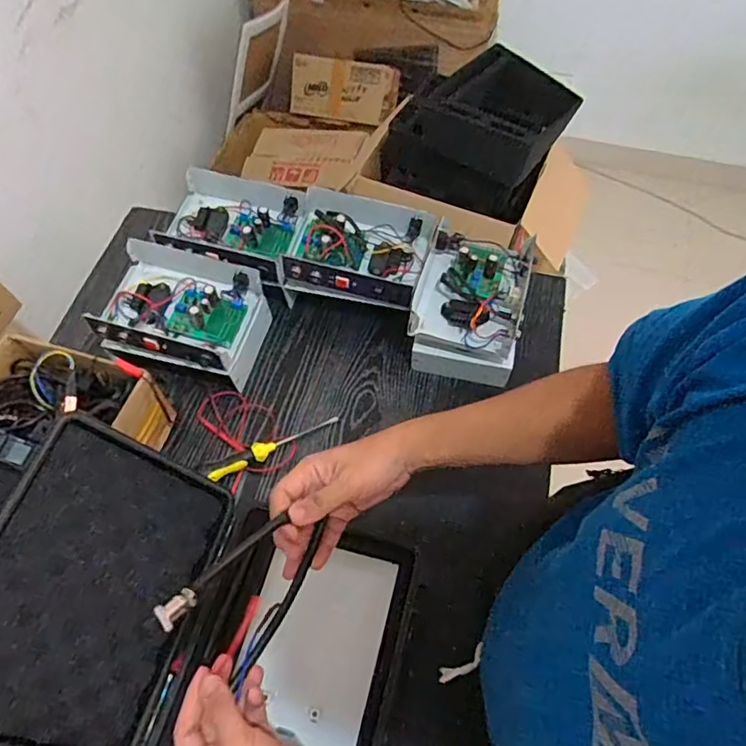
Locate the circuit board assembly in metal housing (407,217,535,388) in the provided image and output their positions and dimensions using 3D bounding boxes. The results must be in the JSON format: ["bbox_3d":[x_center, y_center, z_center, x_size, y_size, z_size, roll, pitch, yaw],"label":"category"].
[{"bbox_3d":[0.142,-0.106,0.855,0.161,0.106,0.202,11,61,8],"label":"circuit board assembly in metal housing"}]

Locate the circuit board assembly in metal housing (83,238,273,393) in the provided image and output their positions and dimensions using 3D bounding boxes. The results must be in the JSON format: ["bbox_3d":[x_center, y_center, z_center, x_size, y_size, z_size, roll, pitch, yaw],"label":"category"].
[{"bbox_3d":[-0.274,-0.081,0.832,0.216,0.107,0.166,12,61,8],"label":"circuit board assembly in metal housing"}]

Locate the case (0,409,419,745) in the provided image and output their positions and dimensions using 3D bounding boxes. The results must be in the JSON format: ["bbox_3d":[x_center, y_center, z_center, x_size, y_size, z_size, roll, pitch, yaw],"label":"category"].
[{"bbox_3d":[-0.177,0.237,0.546,0.408,0.224,0.274,13,61,9],"label":"case"}]

